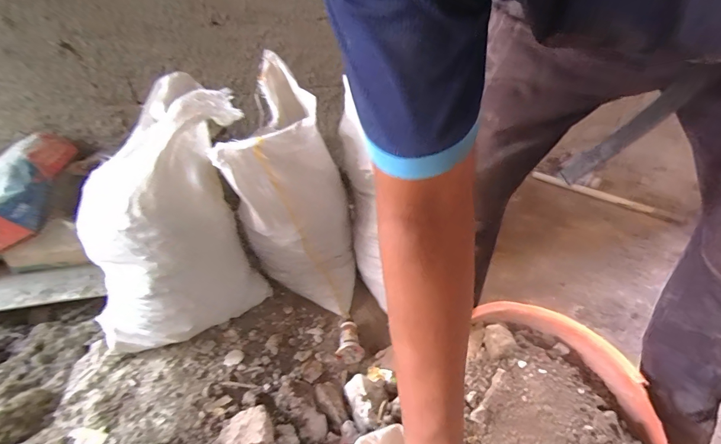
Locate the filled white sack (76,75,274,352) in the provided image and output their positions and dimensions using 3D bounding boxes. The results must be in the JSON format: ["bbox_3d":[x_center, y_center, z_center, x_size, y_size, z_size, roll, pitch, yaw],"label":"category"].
[{"bbox_3d":[-0.424,-0.002,0.749,0.270,0.475,0.386,27,50,30],"label":"filled white sack"}]

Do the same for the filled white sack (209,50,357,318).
[{"bbox_3d":[-0.143,-0.037,0.850,0.235,0.561,0.315,-5,41,-2],"label":"filled white sack"}]

